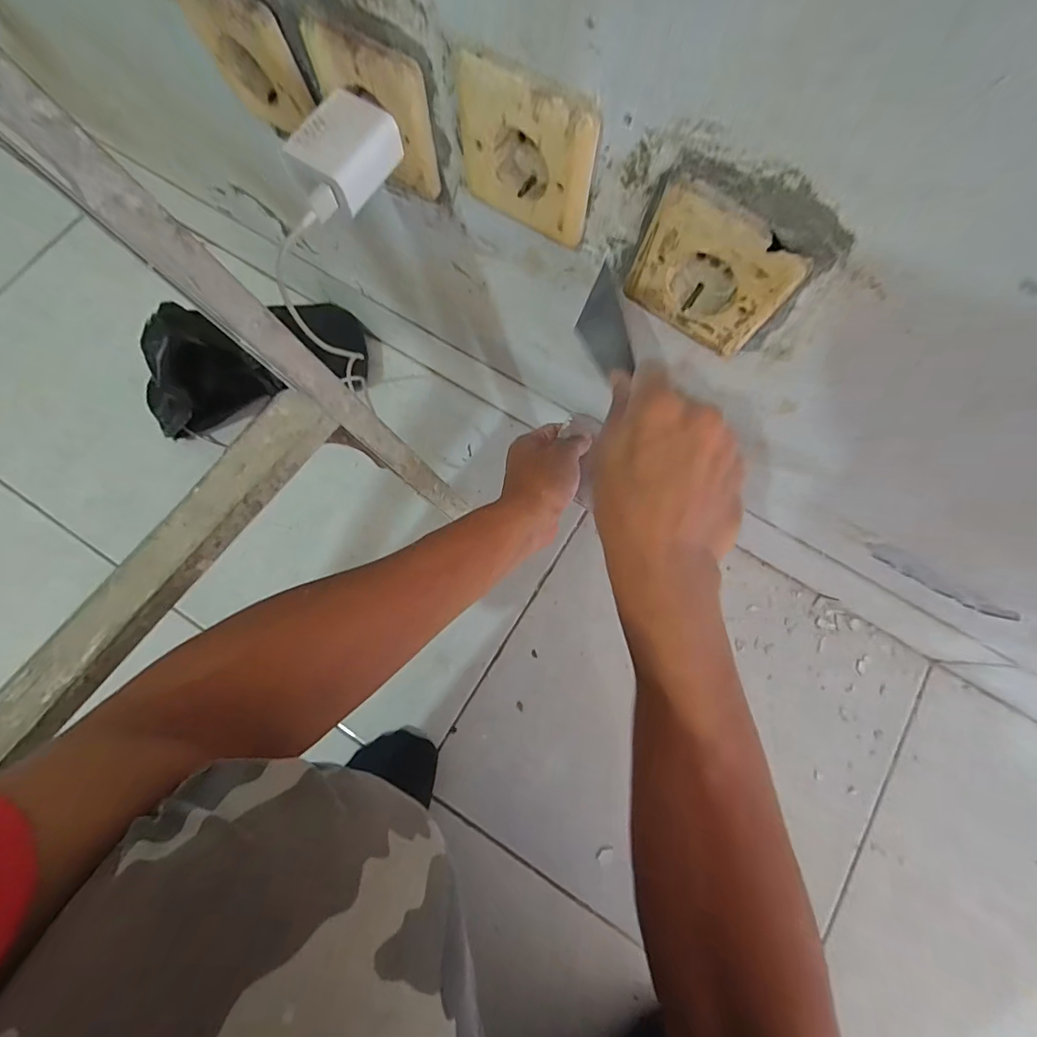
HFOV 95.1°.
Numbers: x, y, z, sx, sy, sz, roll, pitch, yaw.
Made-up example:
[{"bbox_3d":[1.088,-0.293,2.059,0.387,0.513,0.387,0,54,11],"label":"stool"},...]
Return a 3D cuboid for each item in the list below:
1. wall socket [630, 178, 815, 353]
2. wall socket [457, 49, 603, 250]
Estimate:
[{"bbox_3d":[0.105,-0.135,0.257,0.079,0.076,0.022,32,78,7],"label":"wall socket"},{"bbox_3d":[0.007,-0.199,0.256,0.076,0.073,0.023,29,78,6],"label":"wall socket"}]

